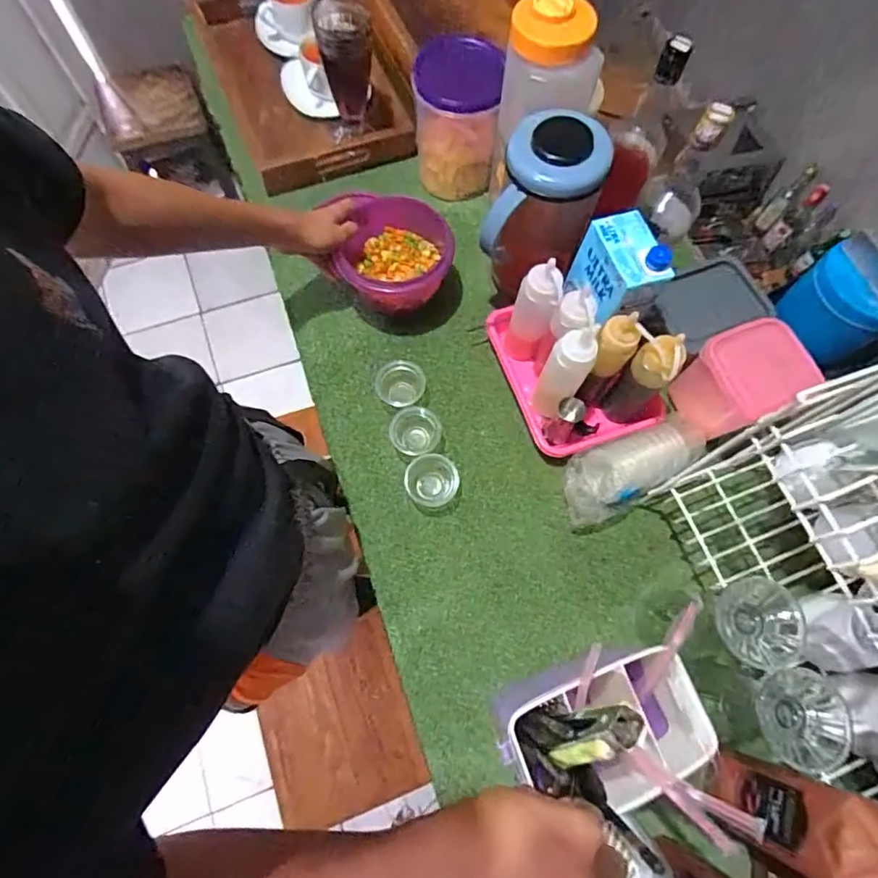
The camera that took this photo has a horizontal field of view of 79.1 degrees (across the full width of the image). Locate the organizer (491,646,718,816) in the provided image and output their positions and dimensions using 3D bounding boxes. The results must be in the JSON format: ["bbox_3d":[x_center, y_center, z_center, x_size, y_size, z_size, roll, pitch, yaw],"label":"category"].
[{"bbox_3d":[0.143,0.277,0.519,0.180,0.170,0.105,-18,73,-8],"label":"organizer"}]

